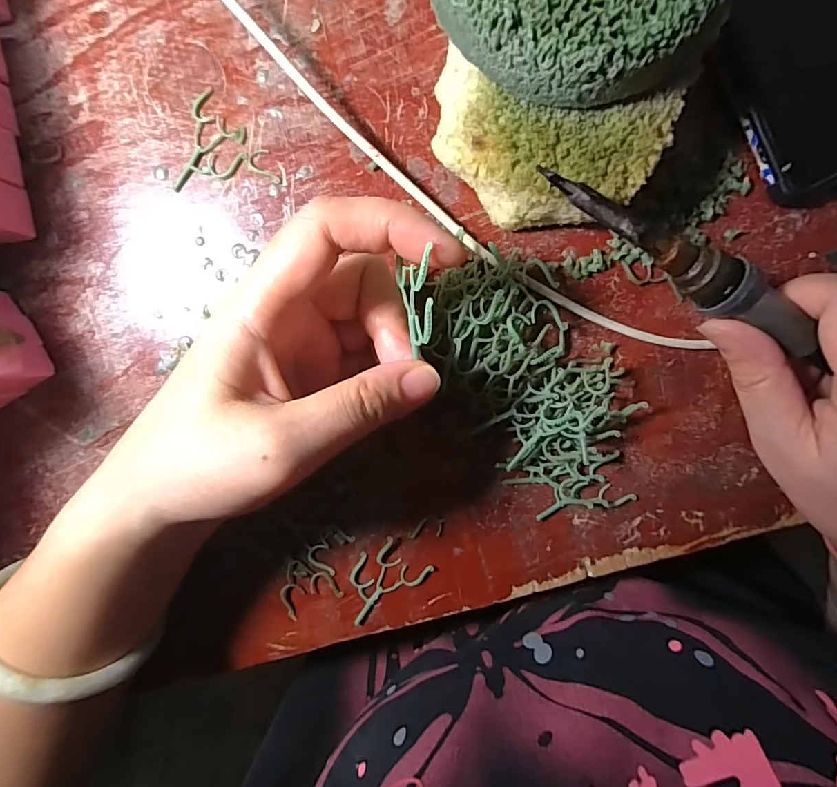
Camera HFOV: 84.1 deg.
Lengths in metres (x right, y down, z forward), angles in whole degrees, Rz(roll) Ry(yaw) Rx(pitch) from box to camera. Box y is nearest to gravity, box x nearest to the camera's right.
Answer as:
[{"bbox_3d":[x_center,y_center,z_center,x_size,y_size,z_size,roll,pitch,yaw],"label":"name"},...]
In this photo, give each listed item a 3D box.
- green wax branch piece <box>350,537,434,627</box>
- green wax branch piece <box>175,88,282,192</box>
[{"bbox_3d":[-0.019,0.092,0.232,0.047,0.004,0.028,-37,95,5],"label":"green wax branch piece"},{"bbox_3d":[-0.089,-0.115,0.209,0.046,0.004,0.041,-6,97,1],"label":"green wax branch piece"}]

